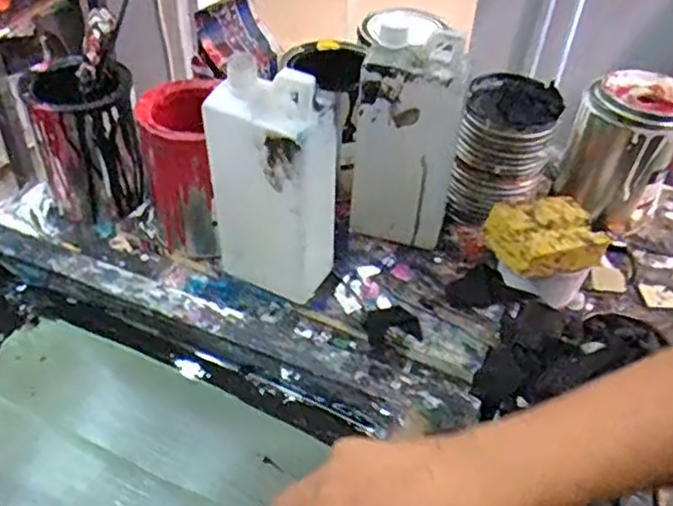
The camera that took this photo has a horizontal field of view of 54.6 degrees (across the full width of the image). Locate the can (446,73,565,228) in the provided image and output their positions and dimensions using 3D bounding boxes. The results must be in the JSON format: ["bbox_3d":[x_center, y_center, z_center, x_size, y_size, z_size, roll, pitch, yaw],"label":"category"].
[{"bbox_3d":[0.176,-0.110,0.698,0.091,0.129,0.096,13,43,10],"label":"can"}]

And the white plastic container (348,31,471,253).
[{"bbox_3d":[0.068,-0.106,0.635,0.103,0.200,0.064,8,42,5],"label":"white plastic container"}]

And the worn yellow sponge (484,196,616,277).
[{"bbox_3d":[0.195,-0.017,0.606,0.096,0.030,0.077,-13,45,-17],"label":"worn yellow sponge"}]

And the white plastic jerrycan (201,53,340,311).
[{"bbox_3d":[-0.055,-0.058,0.570,0.106,0.213,0.067,22,45,20],"label":"white plastic jerrycan"}]

